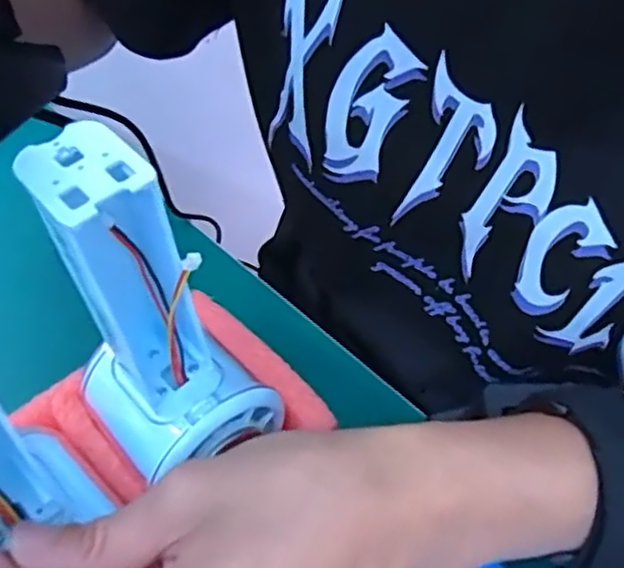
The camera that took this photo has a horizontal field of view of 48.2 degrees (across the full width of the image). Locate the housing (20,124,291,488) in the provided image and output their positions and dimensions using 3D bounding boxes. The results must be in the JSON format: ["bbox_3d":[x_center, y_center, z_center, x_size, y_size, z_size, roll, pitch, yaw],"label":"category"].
[{"bbox_3d":[-0.048,0.013,0.213,0.049,0.120,0.053,-36,58,-27],"label":"housing"}]

